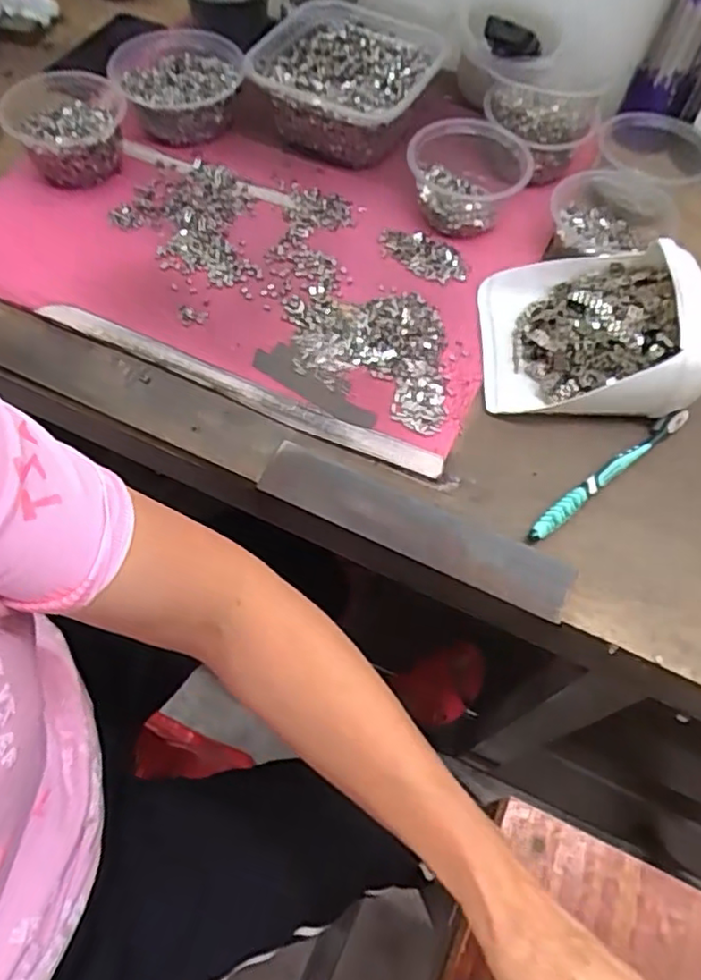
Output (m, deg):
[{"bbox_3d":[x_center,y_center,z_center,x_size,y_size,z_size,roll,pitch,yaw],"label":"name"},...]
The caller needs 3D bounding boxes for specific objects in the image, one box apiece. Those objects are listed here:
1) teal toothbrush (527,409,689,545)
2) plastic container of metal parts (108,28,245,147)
[{"bbox_3d":[0.207,-0.014,0.531,0.178,0.015,0.016,-34,68,-19],"label":"teal toothbrush"},{"bbox_3d":[-0.177,-0.420,0.692,0.124,0.060,0.122,0,62,-1],"label":"plastic container of metal parts"}]

